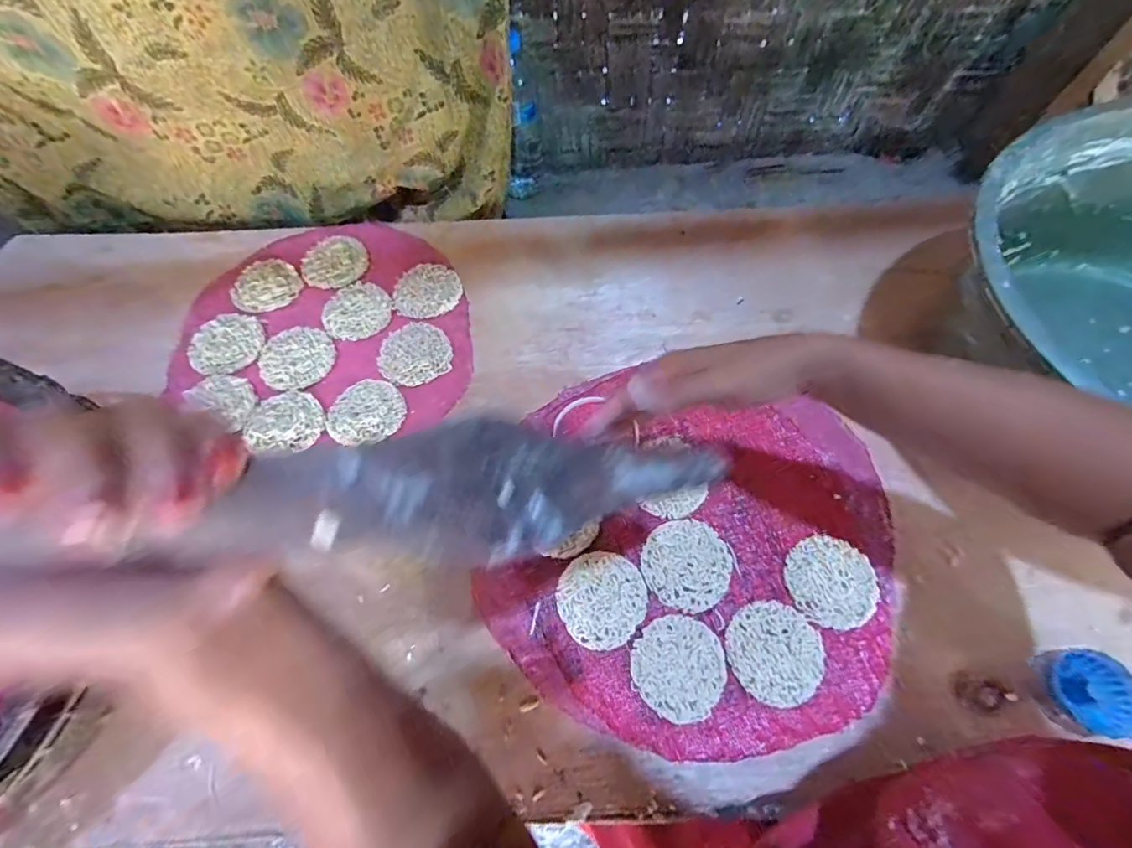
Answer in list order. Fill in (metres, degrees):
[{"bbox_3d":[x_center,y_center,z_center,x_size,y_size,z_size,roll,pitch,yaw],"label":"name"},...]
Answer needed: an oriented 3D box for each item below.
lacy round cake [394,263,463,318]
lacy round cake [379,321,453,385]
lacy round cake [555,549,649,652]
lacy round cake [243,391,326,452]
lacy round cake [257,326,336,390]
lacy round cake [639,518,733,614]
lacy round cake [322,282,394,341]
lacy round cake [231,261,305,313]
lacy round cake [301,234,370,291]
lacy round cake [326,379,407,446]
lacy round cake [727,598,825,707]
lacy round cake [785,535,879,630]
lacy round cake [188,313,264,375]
[{"bbox_3d":[-0.167,-0.163,0.595,0.078,0.006,0.074,-1,66,2],"label":"lacy round cake"},{"bbox_3d":[-0.172,-0.081,0.558,0.079,0.008,0.079,-1,66,2],"label":"lacy round cake"},{"bbox_3d":[0.033,0.155,0.438,0.077,0.008,0.078,-1,66,2],"label":"lacy round cake"},{"bbox_3d":[-0.293,-0.005,0.513,0.077,0.012,0.071,-1,66,2],"label":"lacy round cake"},{"bbox_3d":[-0.304,-0.077,0.555,0.079,0.008,0.083,-1,66,2],"label":"lacy round cake"},{"bbox_3d":[0.111,0.128,0.451,0.077,0.007,0.079,-1,66,2],"label":"lacy round cake"},{"bbox_3d":[-0.247,-0.134,0.584,0.077,0.006,0.077,-1,66,2],"label":"lacy round cake"},{"bbox_3d":[-0.370,-0.170,0.601,0.091,0.004,0.074,41,73,18],"label":"lacy round cake"},{"bbox_3d":[-0.291,-0.206,0.617,0.080,0.004,0.084,-1,66,2],"label":"lacy round cake"},{"bbox_3d":[-0.214,-0.013,0.524,0.078,0.013,0.077,-1,66,2],"label":"lacy round cake"},{"bbox_3d":[0.178,0.193,0.417,0.077,0.004,0.078,-1,66,2],"label":"lacy round cake"},{"bbox_3d":[0.239,0.141,0.442,0.075,0.007,0.077,-1,66,2],"label":"lacy round cake"},{"bbox_3d":[-0.387,-0.093,0.563,0.081,0.007,0.078,-1,66,2],"label":"lacy round cake"}]

